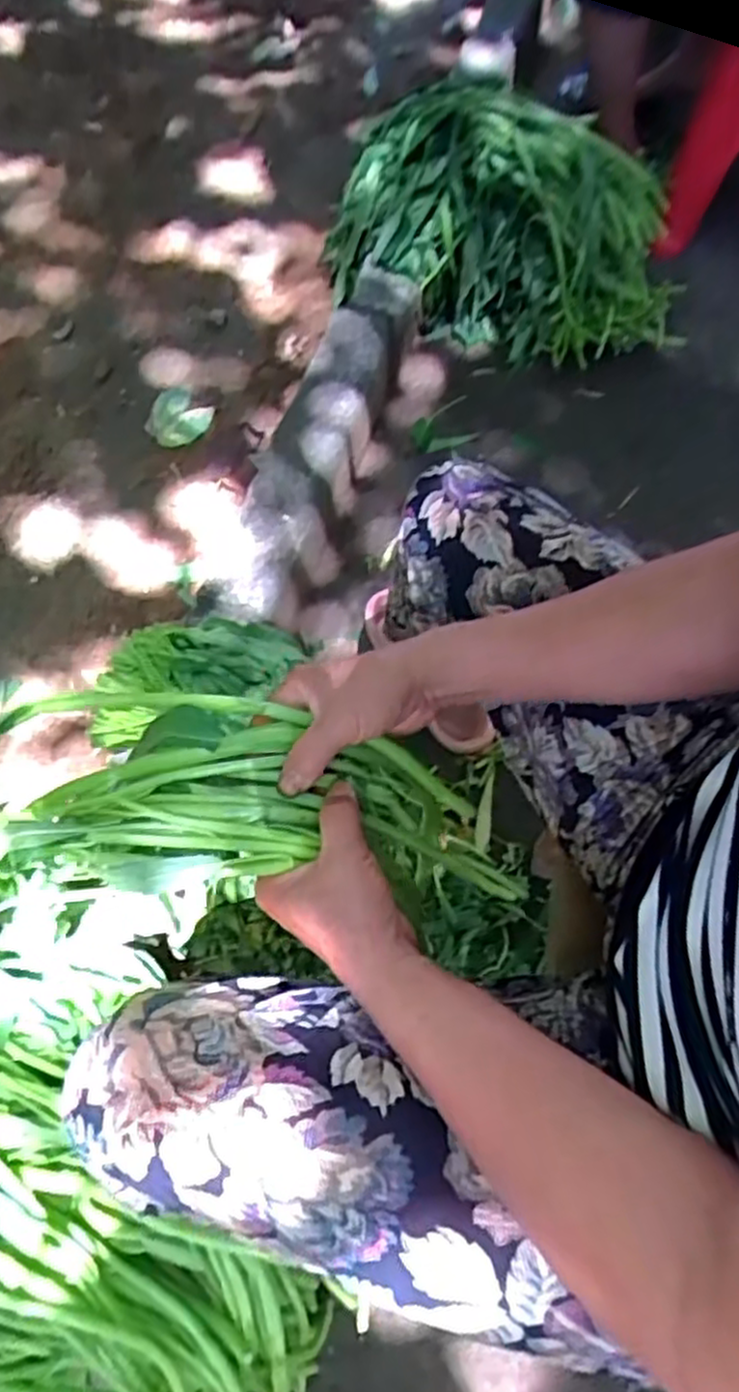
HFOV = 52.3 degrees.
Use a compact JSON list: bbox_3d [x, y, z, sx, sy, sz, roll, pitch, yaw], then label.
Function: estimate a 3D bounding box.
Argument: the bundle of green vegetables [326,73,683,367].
[{"bbox_3d":[0.201,-0.684,1.134,0.531,0.292,0.233,5,63,2],"label":"bundle of green vegetables"}]

